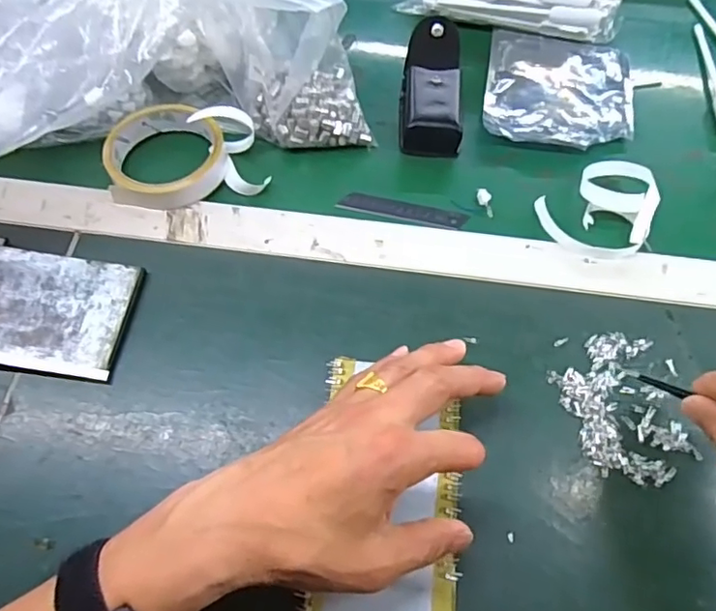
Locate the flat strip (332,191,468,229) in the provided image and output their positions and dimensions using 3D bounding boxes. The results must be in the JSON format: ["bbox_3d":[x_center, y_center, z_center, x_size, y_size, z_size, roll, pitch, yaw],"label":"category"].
[{"bbox_3d":[0.036,-0.075,0.450,0.100,0.004,0.019,12,64,6],"label":"flat strip"}]

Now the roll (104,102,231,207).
[{"bbox_3d":[-0.152,-0.121,0.448,0.089,0.022,0.096,1,63,-1],"label":"roll"}]

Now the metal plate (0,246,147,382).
[{"bbox_3d":[-0.257,-0.005,0.386,0.205,0.006,0.084,9,63,-3],"label":"metal plate"}]

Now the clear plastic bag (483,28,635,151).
[{"bbox_3d":[0.176,-0.187,0.498,0.126,0.015,0.130,10,64,5],"label":"clear plastic bag"}]

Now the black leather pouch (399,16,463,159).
[{"bbox_3d":[0.063,-0.188,0.489,0.049,0.033,0.128,3,64,1],"label":"black leather pouch"}]

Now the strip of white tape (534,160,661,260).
[{"bbox_3d":[0.190,-0.073,0.435,0.090,0.018,0.075,-29,67,-13],"label":"strip of white tape"}]

